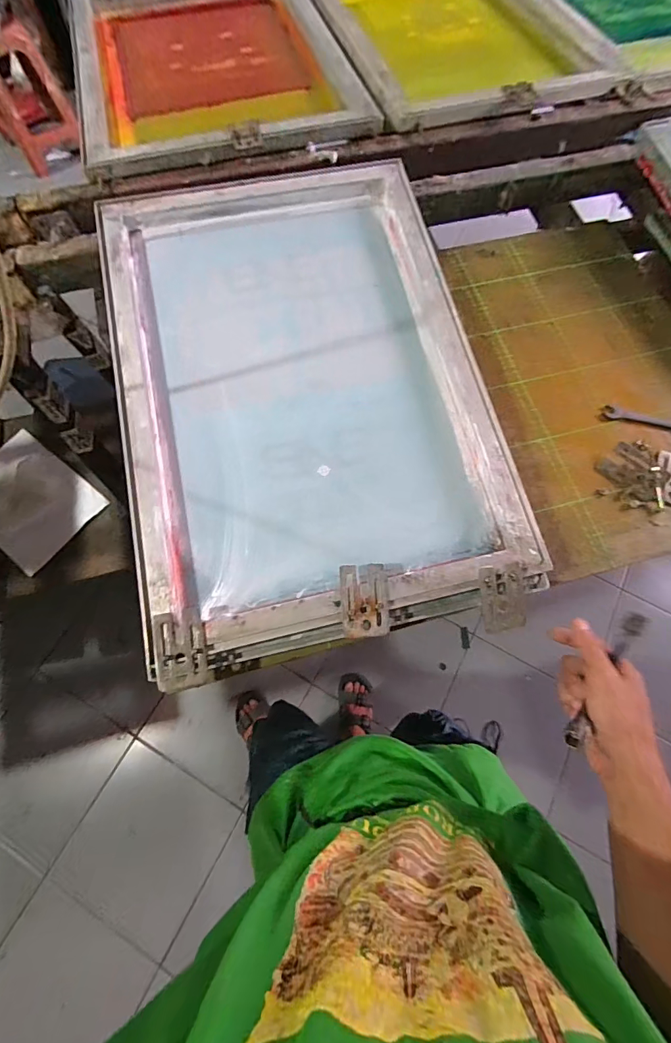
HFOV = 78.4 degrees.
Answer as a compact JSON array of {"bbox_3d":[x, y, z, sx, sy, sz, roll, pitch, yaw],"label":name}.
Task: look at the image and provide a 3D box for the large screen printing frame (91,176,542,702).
[{"bbox_3d":[-0.047,-0.197,0.561,0.459,0.041,0.687,-12,74,-6],"label":"large screen printing frame"}]

